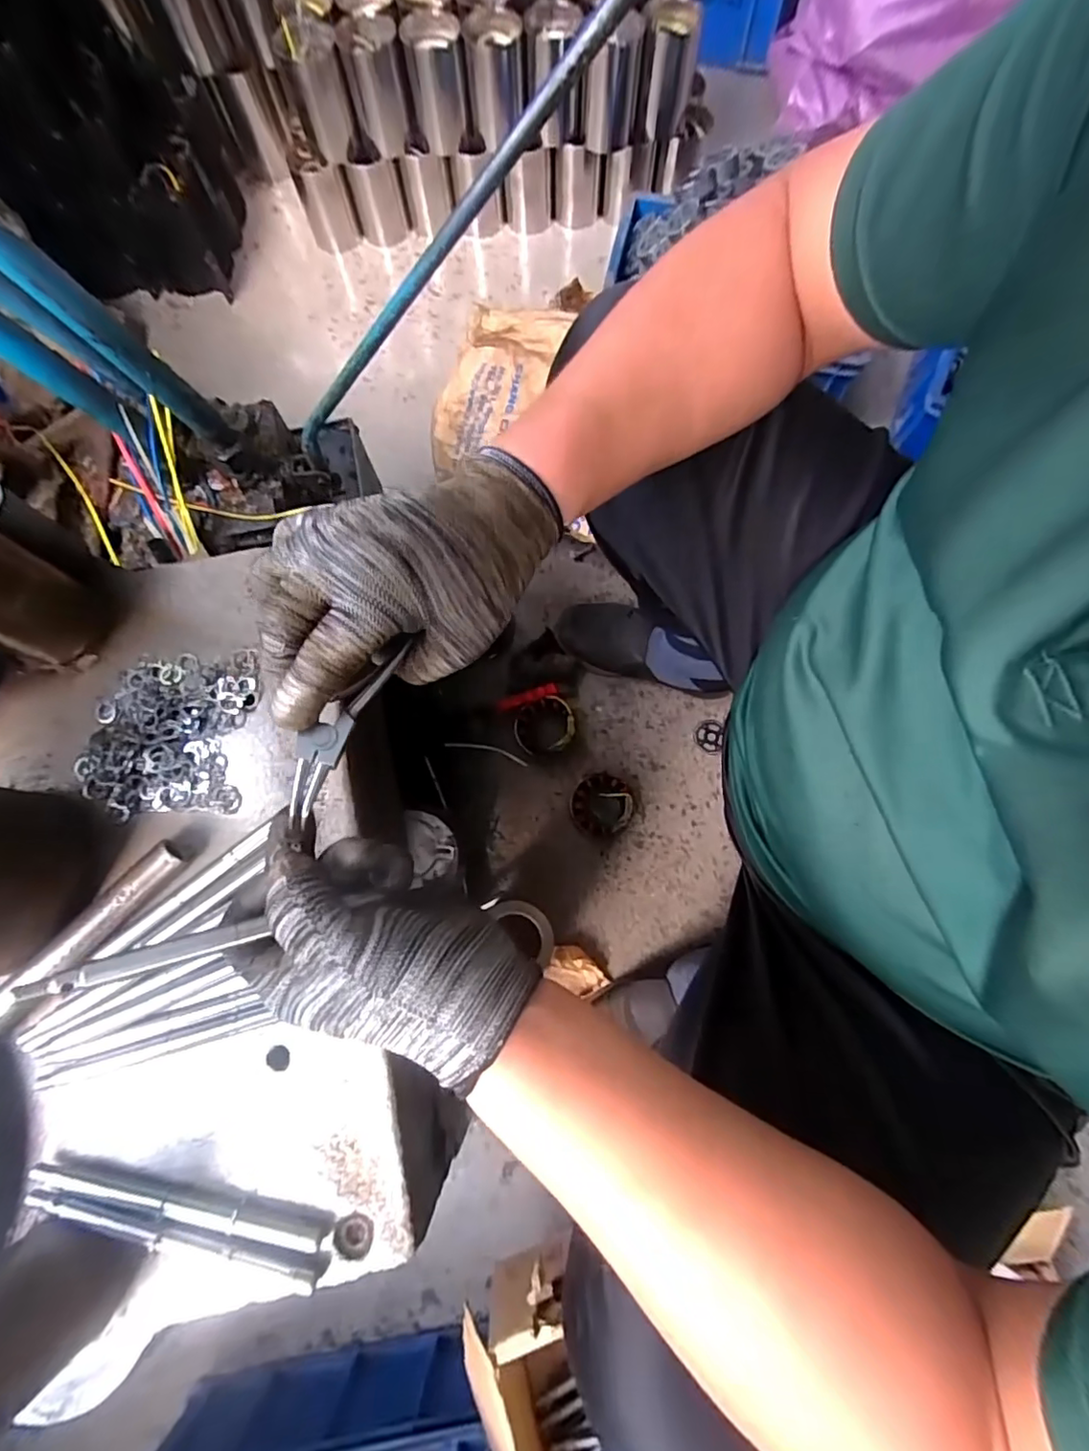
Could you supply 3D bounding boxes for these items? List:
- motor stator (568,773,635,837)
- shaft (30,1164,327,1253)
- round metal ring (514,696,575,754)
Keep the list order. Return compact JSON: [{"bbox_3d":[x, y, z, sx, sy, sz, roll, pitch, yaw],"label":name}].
[{"bbox_3d":[0.078,0.109,0.795,0.082,0.043,0.082,0,75,1],"label":"motor stator"},{"bbox_3d":[-0.201,0.263,0.316,0.163,0.008,0.011,12,76,4],"label":"shaft"},{"bbox_3d":[0.000,0.001,0.819,0.084,0.042,0.078,0,75,1],"label":"round metal ring"}]

